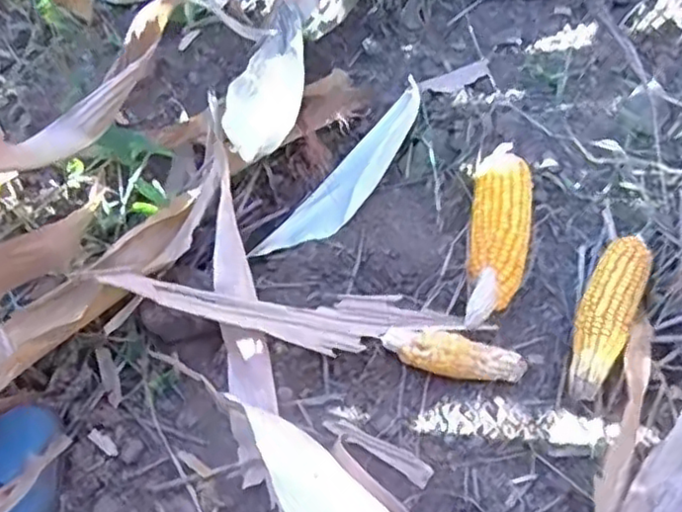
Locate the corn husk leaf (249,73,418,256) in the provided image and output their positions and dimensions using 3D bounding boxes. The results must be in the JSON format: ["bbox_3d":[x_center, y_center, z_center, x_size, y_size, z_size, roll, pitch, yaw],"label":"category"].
[{"bbox_3d":[0.008,-0.073,0.669,0.055,0.034,0.219,39,84,23],"label":"corn husk leaf"}]

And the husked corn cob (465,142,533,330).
[{"bbox_3d":[0.137,-0.015,0.602,0.051,0.046,0.172,7,68,8],"label":"husked corn cob"}]

